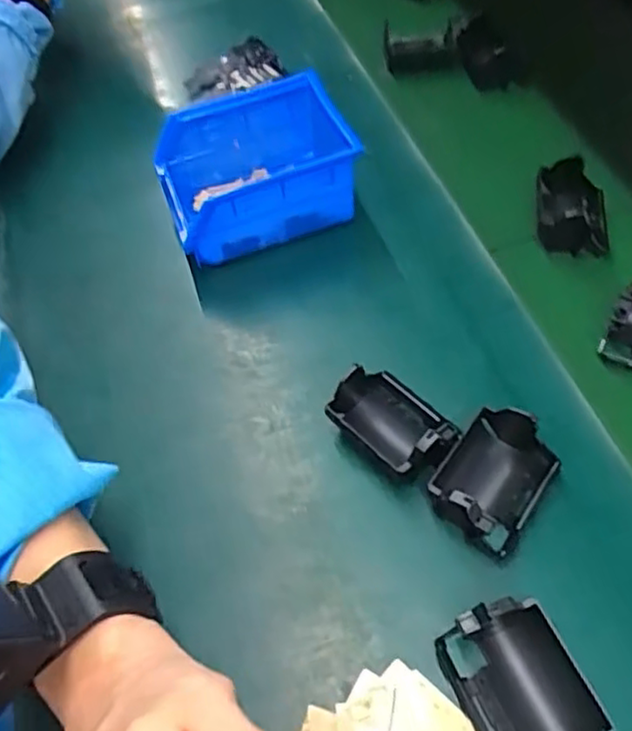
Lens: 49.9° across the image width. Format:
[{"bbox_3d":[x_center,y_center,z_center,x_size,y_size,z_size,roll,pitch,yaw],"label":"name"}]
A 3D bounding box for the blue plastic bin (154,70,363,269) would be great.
[{"bbox_3d":[-0.043,-0.141,0.517,0.148,0.071,0.125,-13,55,-5],"label":"blue plastic bin"}]

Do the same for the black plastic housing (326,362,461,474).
[{"bbox_3d":[0.046,0.032,0.402,0.055,0.042,0.075,-40,61,-21],"label":"black plastic housing"}]

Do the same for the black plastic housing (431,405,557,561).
[{"bbox_3d":[0.097,0.062,0.374,0.052,0.040,0.075,29,62,23],"label":"black plastic housing"}]

